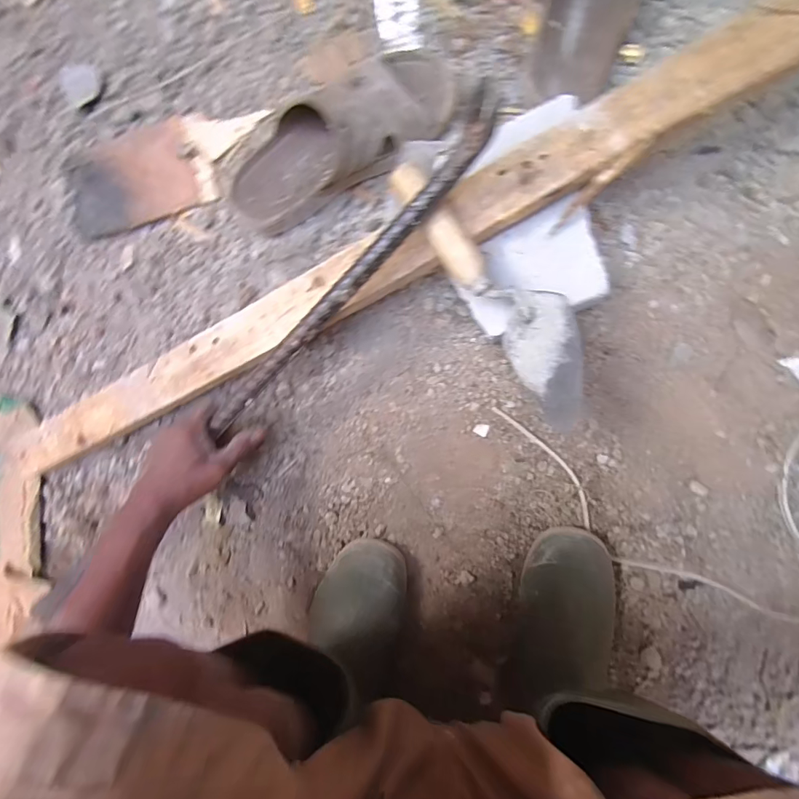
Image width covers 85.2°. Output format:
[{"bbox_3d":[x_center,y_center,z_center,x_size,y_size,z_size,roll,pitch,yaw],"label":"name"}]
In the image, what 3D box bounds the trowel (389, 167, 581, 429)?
[{"bbox_3d":[0.097,-0.104,0.409,0.063,0.064,0.269,-34,90,8],"label":"trowel"}]

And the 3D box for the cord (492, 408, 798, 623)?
[{"bbox_3d":[0.397,0.104,0.503,0.457,0.008,0.357,-21,93,8],"label":"cord"}]

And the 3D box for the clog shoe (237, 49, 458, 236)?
[{"bbox_3d":[-0.073,-0.294,0.488,0.281,0.079,0.103,-25,92,8],"label":"clog shoe"}]

